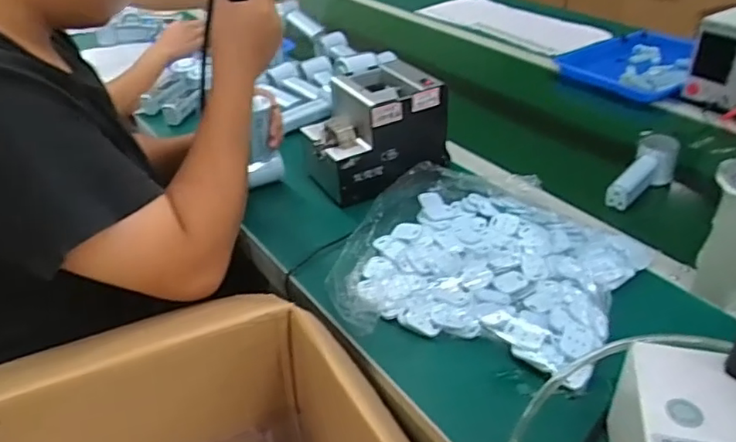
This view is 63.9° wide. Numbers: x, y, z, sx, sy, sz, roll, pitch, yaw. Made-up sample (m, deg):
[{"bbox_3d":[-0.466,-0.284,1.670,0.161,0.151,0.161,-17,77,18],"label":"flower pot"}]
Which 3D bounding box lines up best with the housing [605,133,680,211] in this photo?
[{"bbox_3d":[0.378,-0.062,0.833,0.135,0.067,0.056,-37,47,-24],"label":"housing"}]

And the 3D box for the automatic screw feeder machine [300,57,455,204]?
[{"bbox_3d":[0.009,-0.133,0.873,0.186,0.149,0.148,-21,39,-26],"label":"automatic screw feeder machine"}]

